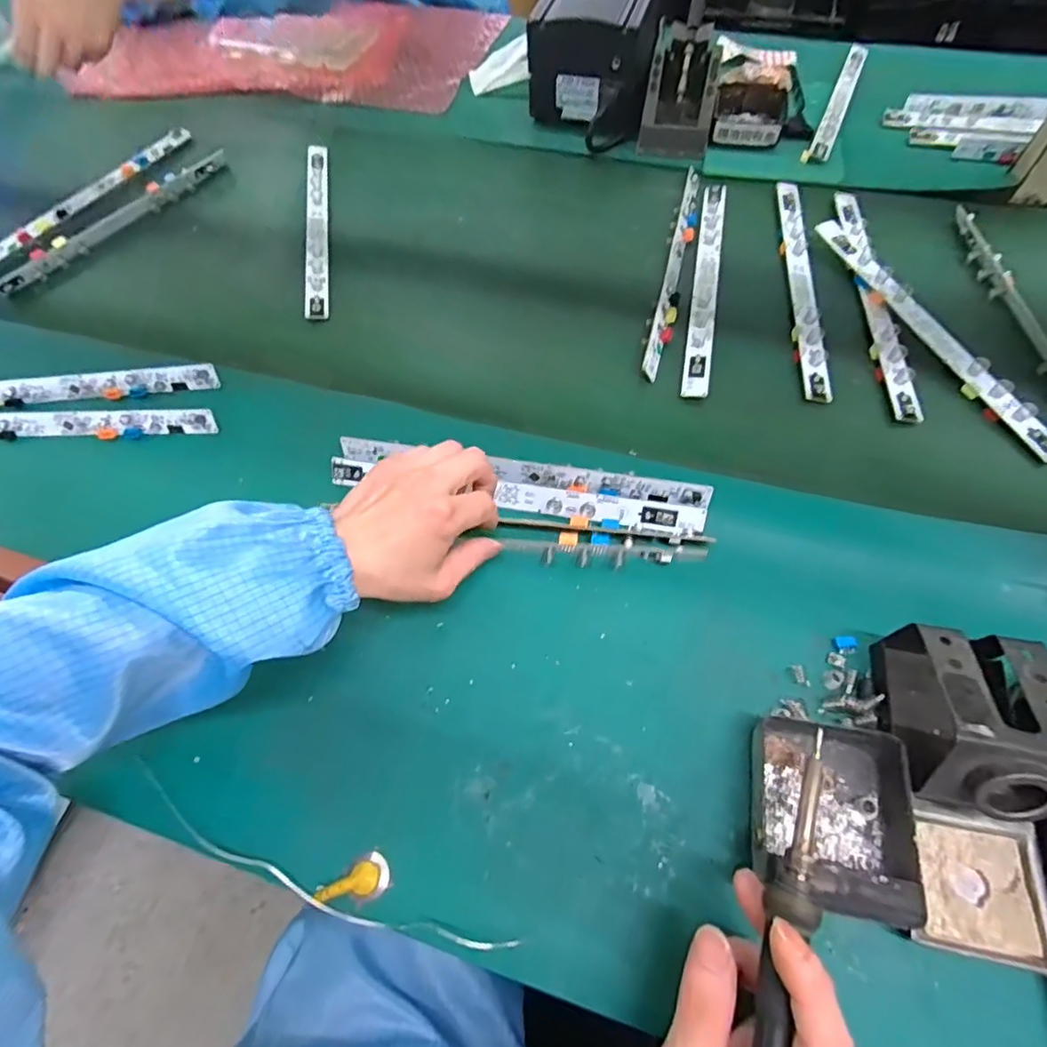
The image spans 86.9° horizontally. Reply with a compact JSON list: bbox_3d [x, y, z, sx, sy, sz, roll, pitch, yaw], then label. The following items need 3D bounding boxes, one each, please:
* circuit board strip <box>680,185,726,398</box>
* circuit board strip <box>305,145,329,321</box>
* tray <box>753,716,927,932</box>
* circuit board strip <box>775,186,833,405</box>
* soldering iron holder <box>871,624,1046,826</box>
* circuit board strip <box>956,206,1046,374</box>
[{"bbox_3d":[0.176,-0.233,0.531,0.021,0.004,0.287,10,64,9],"label":"circuit board strip"},{"bbox_3d":[-0.226,-0.331,0.603,0.020,0.008,0.282,-9,63,-1],"label":"circuit board strip"},{"bbox_3d":[0.171,0.159,0.307,0.077,0.036,0.094,10,64,8],"label":"tray"},{"bbox_3d":[0.262,-0.233,0.525,0.025,0.006,0.286,4,63,6],"label":"circuit board strip"},{"bbox_3d":[0.252,0.111,0.310,0.067,0.071,0.094,9,64,8],"label":"soldering iron holder"},{"bbox_3d":[0.442,-0.182,0.485,0.018,0.014,0.287,-4,63,2],"label":"circuit board strip"}]

